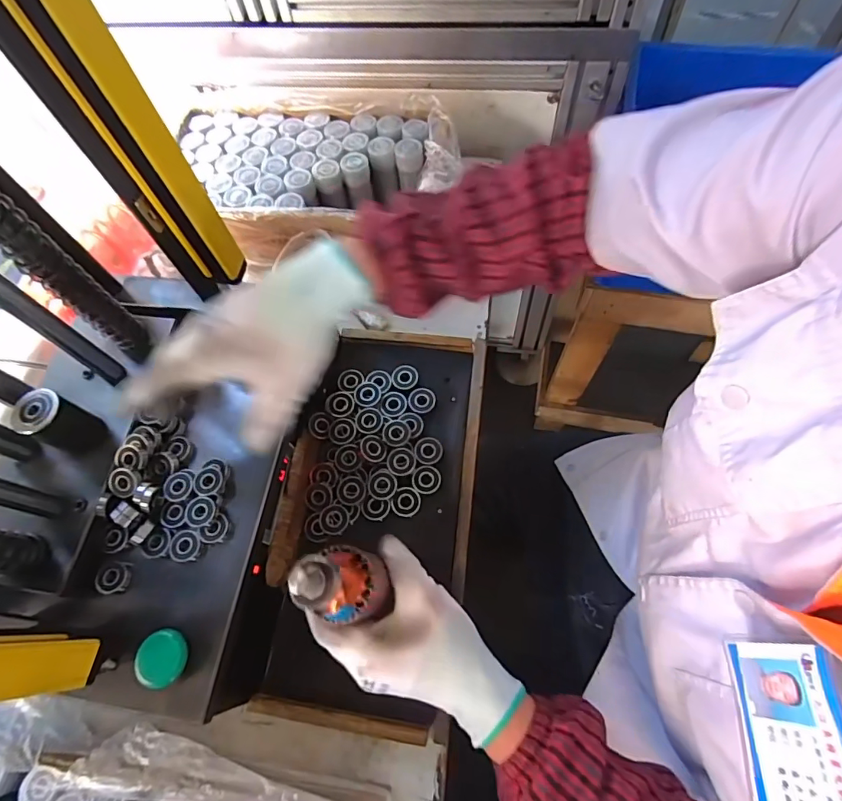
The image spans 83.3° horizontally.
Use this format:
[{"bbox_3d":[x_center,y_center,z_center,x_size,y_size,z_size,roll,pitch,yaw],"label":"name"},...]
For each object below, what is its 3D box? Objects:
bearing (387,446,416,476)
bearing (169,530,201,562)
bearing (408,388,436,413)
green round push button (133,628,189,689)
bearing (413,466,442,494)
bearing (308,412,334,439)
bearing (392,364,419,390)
[{"bbox_3d":[-0.022,0.067,0.517,0.031,0.006,0.030,-1,66,2],"label":"bearing"},{"bbox_3d":[-0.199,0.122,0.397,0.026,0.005,0.025,-1,66,2],"label":"bearing"},{"bbox_3d":[0.001,0.000,0.551,0.031,0.004,0.032,-1,66,2],"label":"bearing"},{"bbox_3d":[-0.198,0.196,0.361,0.039,0.008,0.038,-1,66,2],"label":"green round push button"},{"bbox_3d":[0.006,0.086,0.515,0.030,0.004,0.030,-1,66,2],"label":"bearing"},{"bbox_3d":[-0.115,0.028,0.542,0.026,0.007,0.030,15,67,9],"label":"bearing"},{"bbox_3d":[-0.019,-0.028,0.565,0.032,0.004,0.030,-1,66,2],"label":"bearing"}]

